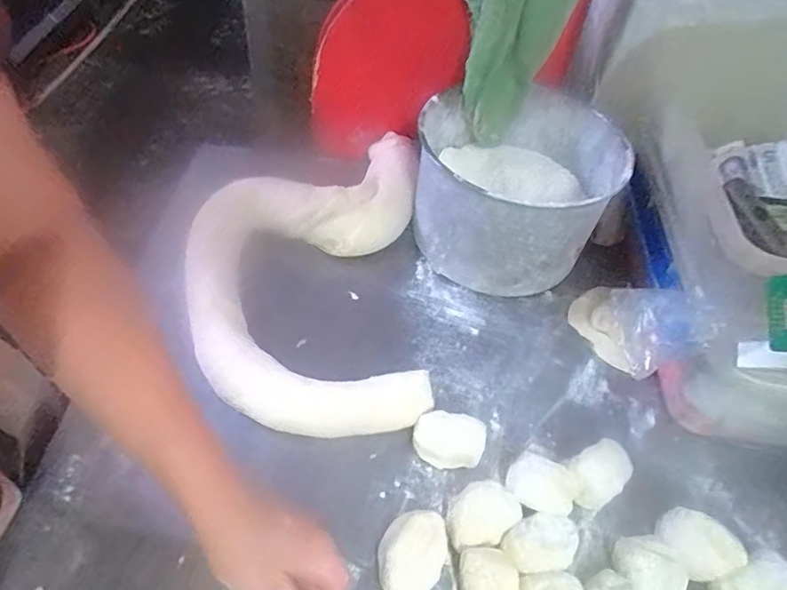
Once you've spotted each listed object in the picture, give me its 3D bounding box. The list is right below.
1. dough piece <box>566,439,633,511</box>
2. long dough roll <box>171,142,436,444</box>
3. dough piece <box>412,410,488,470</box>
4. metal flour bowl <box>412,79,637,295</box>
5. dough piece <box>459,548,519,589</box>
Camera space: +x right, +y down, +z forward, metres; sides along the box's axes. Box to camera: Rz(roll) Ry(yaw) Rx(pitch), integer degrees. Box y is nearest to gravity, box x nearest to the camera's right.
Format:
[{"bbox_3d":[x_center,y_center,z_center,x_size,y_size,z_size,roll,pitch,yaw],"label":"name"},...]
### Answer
[{"bbox_3d":[0.175,0.152,0.457,0.064,0.031,0.040,-26,58,-23],"label":"dough piece"},{"bbox_3d":[-0.091,-0.038,0.561,0.228,0.066,0.364,1,52,-5],"label":"long dough roll"},{"bbox_3d":[0.047,0.126,0.462,0.059,0.038,0.039,18,52,9],"label":"dough piece"},{"bbox_3d":[0.125,-0.117,0.596,0.204,0.149,0.202,3,52,-4],"label":"metal flour bowl"},{"bbox_3d":[0.069,0.214,0.390,0.043,0.043,0.051,10,51,2],"label":"dough piece"}]

